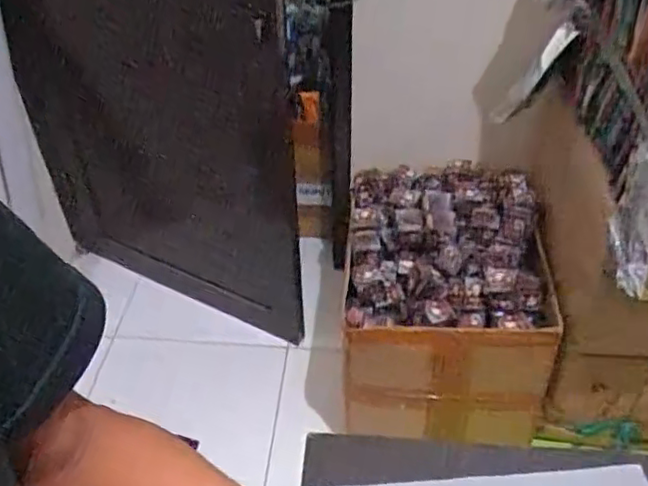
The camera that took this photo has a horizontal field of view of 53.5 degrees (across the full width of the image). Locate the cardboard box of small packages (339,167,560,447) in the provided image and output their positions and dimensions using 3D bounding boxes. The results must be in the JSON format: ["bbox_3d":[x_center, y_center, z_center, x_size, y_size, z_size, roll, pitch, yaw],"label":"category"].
[{"bbox_3d":[0.278,0.101,1.548,0.433,0.341,0.550,3,41,4],"label":"cardboard box of small packages"}]

